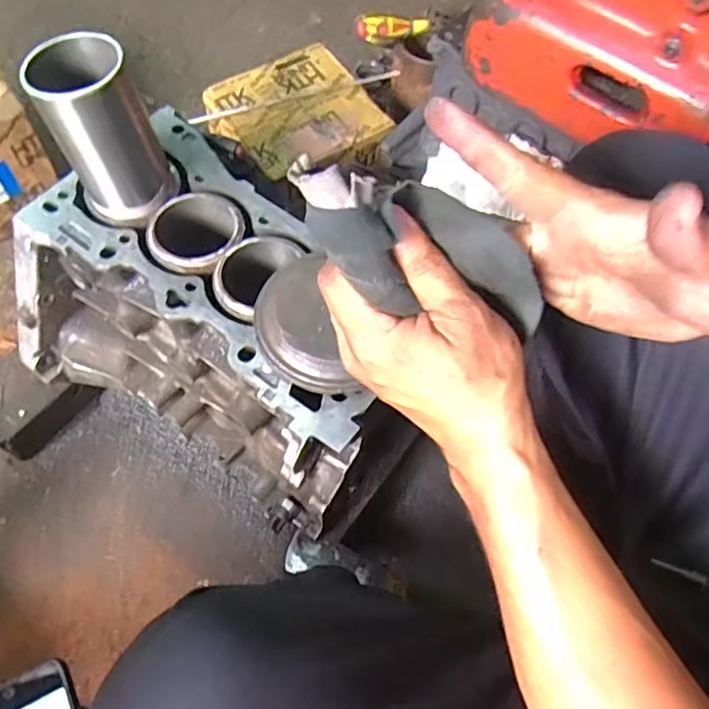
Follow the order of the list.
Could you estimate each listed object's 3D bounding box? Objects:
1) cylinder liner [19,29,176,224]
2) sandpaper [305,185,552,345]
[{"bbox_3d":[-0.212,-0.191,0.516,0.083,0.131,0.087,-14,64,-10],"label":"cylinder liner"},{"bbox_3d":[0.038,-0.050,0.278,0.120,0.036,0.054,13,60,-18],"label":"sandpaper"}]

